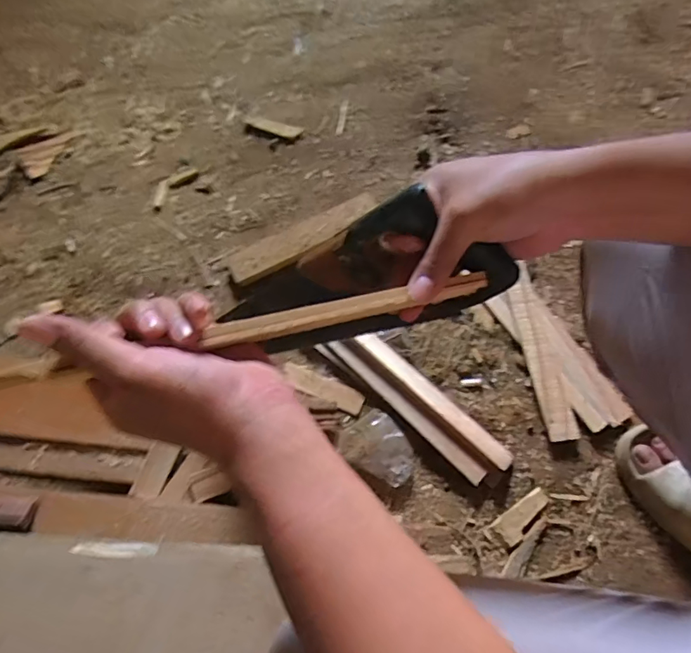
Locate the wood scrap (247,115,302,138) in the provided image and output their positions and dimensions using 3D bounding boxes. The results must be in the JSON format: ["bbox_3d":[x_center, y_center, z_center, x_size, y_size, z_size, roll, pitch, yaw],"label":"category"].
[{"bbox_3d":[-0.129,-0.357,0.894,0.105,0.007,0.023,18,68,9],"label":"wood scrap"}]

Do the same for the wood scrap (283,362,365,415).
[{"bbox_3d":[-0.034,0.088,0.729,0.125,0.012,0.032,24,69,11],"label":"wood scrap"}]

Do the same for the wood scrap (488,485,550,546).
[{"bbox_3d":[0.228,0.240,0.641,0.080,0.006,0.033,-37,71,-14],"label":"wood scrap"}]

